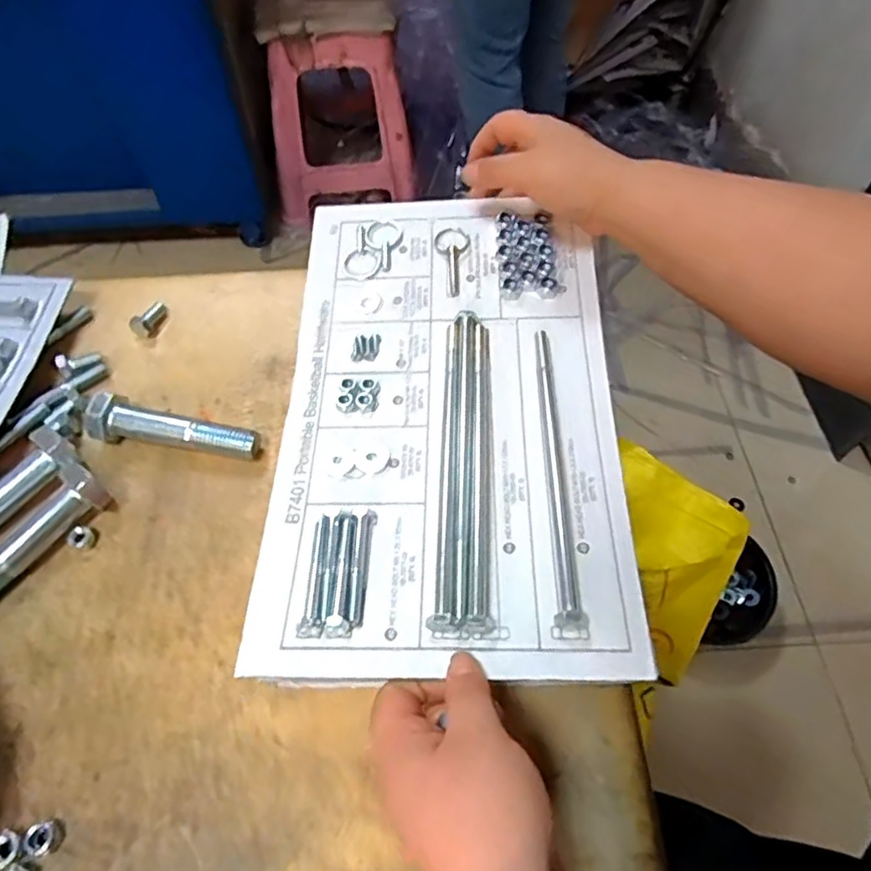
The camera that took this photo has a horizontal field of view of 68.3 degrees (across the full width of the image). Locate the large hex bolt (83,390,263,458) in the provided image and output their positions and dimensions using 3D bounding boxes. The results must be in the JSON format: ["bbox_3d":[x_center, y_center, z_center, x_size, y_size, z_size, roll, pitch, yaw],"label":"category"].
[{"bbox_3d":[-0.194,-0.004,0.474,0.120,0.032,0.036,13,59,9],"label":"large hex bolt"}]

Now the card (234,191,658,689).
[{"bbox_3d":[0.007,-0.029,0.444,0.227,0.023,0.375,1,58,2],"label":"card"}]

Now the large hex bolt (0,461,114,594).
[{"bbox_3d":[-0.278,0.073,0.429,0.029,0.026,0.122,31,64,19],"label":"large hex bolt"}]

